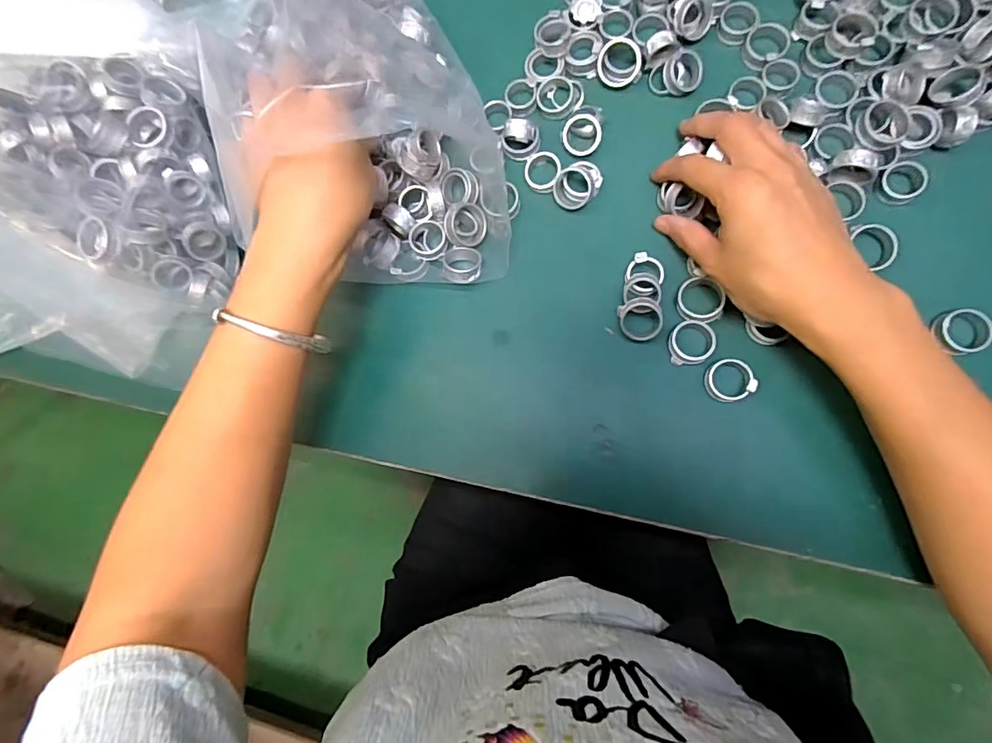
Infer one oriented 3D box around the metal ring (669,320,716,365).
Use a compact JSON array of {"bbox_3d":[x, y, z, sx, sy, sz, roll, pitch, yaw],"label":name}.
[{"bbox_3d":[0.120,-0.018,0.303,0.026,0.007,0.026,-1,84,8],"label":"metal ring"}]

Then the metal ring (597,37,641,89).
[{"bbox_3d":[0.082,-0.206,0.330,0.029,0.005,0.029,4,110,12],"label":"metal ring"}]

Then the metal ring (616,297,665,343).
[{"bbox_3d":[0.089,-0.032,0.305,0.024,0.015,0.026,-1,84,8],"label":"metal ring"}]

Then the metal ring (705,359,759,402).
[{"bbox_3d":[0.139,0.005,0.294,0.026,0.011,0.025,-1,84,8],"label":"metal ring"}]

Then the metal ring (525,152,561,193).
[{"bbox_3d":[0.030,-0.133,0.329,0.024,0.005,0.026,-1,84,8],"label":"metal ring"}]

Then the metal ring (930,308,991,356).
[{"bbox_3d":[0.265,-0.023,0.281,0.028,0.009,0.026,-1,84,8],"label":"metal ring"}]

